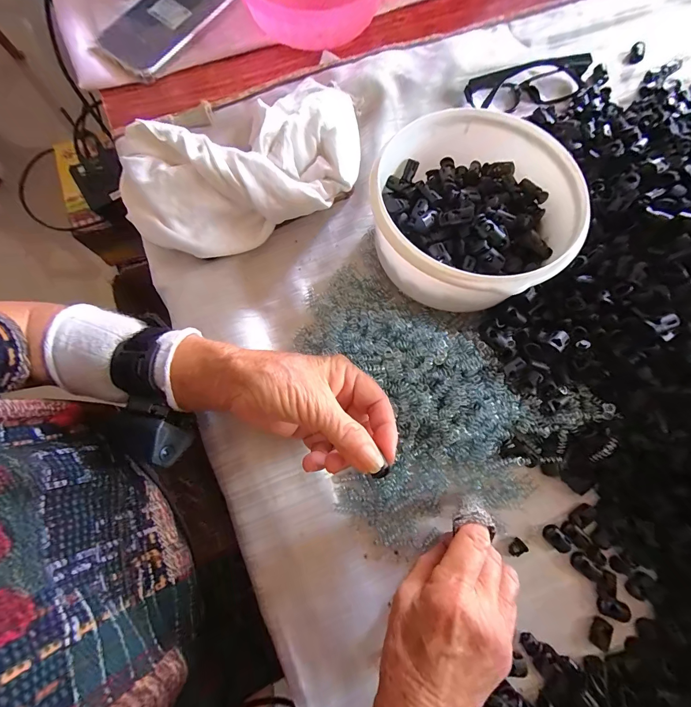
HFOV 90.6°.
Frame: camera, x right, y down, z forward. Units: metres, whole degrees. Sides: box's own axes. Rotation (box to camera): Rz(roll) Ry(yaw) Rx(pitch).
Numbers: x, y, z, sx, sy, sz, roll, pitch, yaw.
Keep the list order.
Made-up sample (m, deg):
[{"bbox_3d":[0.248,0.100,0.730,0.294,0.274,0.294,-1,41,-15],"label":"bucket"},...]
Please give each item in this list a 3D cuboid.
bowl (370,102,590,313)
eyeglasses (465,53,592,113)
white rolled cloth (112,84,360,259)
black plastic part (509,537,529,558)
[{"bbox_3d":[0.107,-0.115,0.291,0.144,0.086,0.158,0,77,-1],"label":"bowl"},{"bbox_3d":[0.195,-0.281,0.356,0.138,0.025,0.041,-20,78,-5],"label":"eyeglasses"},{"bbox_3d":[-0.089,-0.165,0.313,0.222,0.065,0.127,-15,78,-4],"label":"white rolled cloth"},{"bbox_3d":[0.141,0.159,0.278,0.014,0.004,0.013,-38,80,-8],"label":"black plastic part"}]

